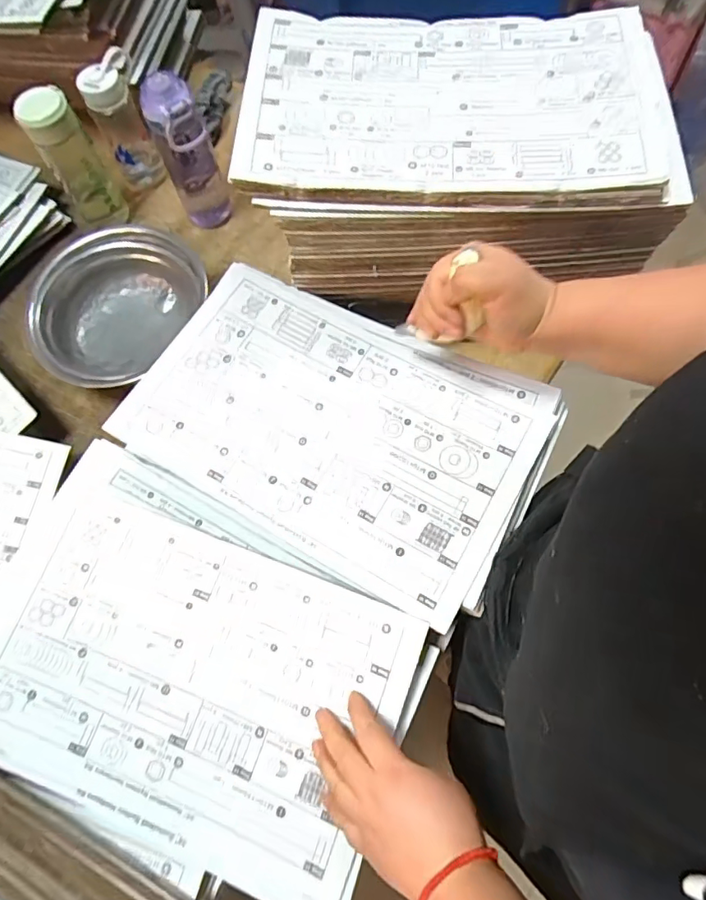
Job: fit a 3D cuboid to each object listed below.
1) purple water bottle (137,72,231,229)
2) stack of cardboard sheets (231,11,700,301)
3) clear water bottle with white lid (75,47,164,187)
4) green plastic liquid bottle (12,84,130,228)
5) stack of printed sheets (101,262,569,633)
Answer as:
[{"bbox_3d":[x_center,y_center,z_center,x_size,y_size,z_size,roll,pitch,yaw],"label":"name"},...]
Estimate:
[{"bbox_3d":[-0.238,-0.425,0.756,0.071,0.215,0.066,-1,70,2],"label":"purple water bottle"},{"bbox_3d":[0.109,-0.315,0.596,0.424,0.203,0.245,-1,70,2],"label":"stack of cardboard sheets"},{"bbox_3d":[-0.360,-0.512,0.822,0.079,0.181,0.079,-22,70,-6],"label":"clear water bottle with white lid"},{"bbox_3d":[-0.404,-0.411,0.766,0.078,0.208,0.070,-36,72,-10],"label":"green plastic liquid bottle"},{"bbox_3d":[-0.021,-0.034,0.535,0.408,0.015,0.260,27,73,12],"label":"stack of printed sheets"}]

